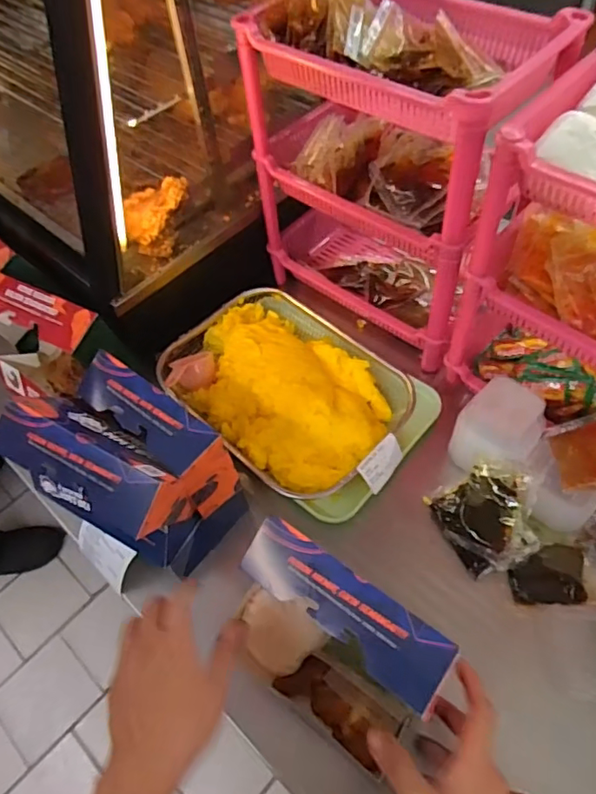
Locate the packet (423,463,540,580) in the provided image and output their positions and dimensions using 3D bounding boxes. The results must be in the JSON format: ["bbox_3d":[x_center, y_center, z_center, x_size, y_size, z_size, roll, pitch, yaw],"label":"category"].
[{"bbox_3d":[0.199,0.123,0.583,0.101,0.021,0.100,-43,60,16],"label":"packet"}]

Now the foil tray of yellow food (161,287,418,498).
[{"bbox_3d":[-0.010,-0.017,0.688,0.328,0.055,0.227,36,66,26],"label":"foil tray of yellow food"}]

